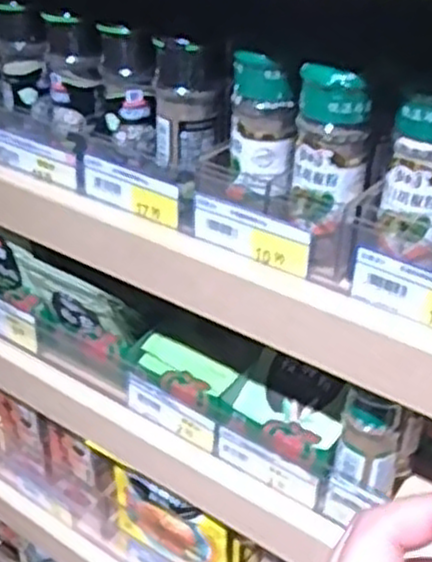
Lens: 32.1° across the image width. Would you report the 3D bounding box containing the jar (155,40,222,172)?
[{"bbox_3d":[-0.017,-0.101,0.443,0.037,0.071,0.034,-1,33,-3],"label":"jar"}]

